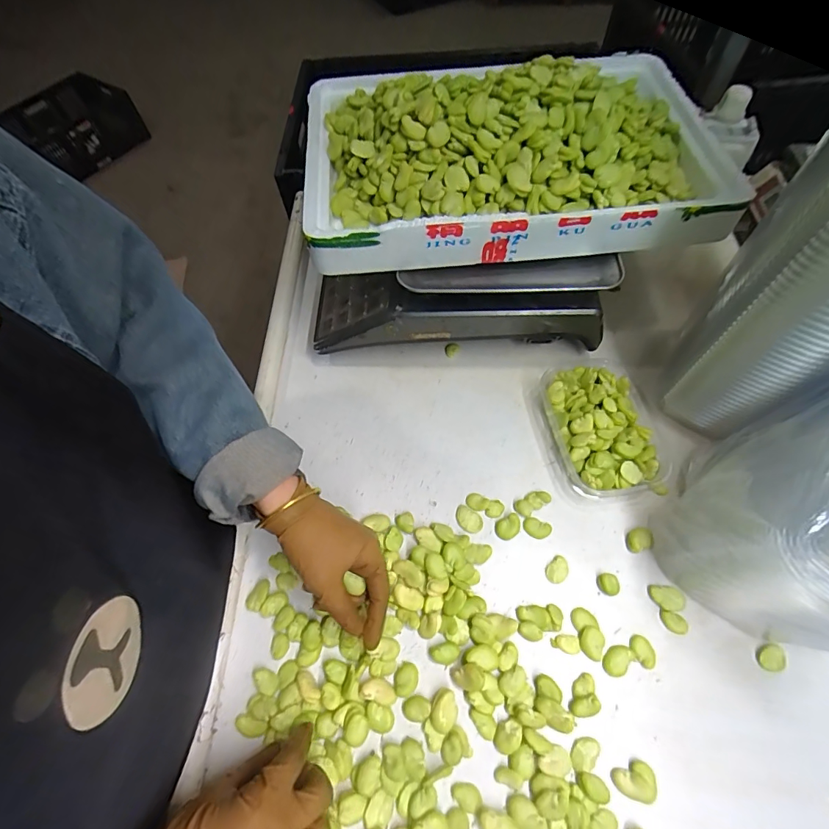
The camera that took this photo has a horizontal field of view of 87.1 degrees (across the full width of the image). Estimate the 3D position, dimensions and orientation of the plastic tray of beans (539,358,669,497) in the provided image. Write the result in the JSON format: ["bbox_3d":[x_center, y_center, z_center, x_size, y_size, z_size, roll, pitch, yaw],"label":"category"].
[{"bbox_3d":[0.212,0.014,0.490,0.117,0.035,0.160,-7,61,-2],"label":"plastic tray of beans"}]

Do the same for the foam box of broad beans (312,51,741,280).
[{"bbox_3d":[0.108,-0.310,0.490,0.458,0.101,0.286,-7,62,0],"label":"foam box of broad beans"}]

